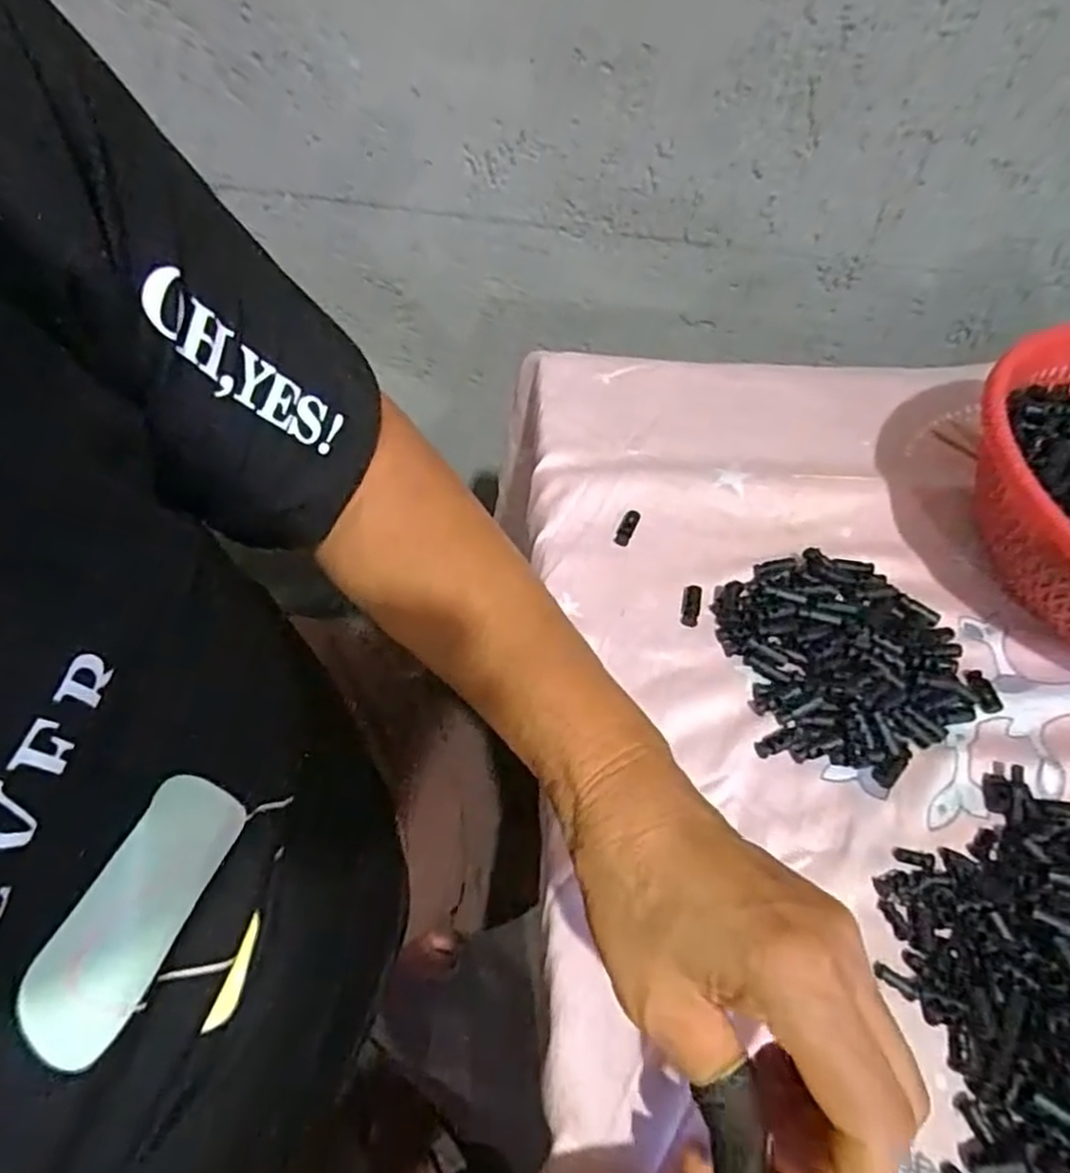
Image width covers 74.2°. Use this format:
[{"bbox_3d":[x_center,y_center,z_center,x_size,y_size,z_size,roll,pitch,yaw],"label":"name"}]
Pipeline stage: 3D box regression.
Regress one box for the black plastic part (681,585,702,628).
[{"bbox_3d":[0.092,0.012,0.416,0.010,0.004,0.026,10,69,2],"label":"black plastic part"}]

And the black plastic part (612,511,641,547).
[{"bbox_3d":[0.058,-0.037,0.446,0.010,0.004,0.027,23,69,11],"label":"black plastic part"}]

